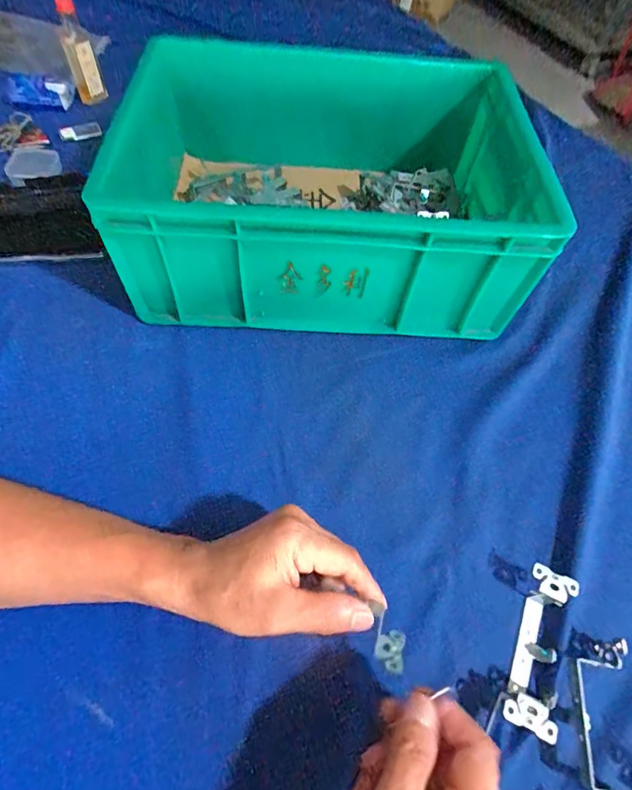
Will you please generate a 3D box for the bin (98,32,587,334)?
[{"bbox_3d":[0.011,-0.223,0.488,0.400,0.159,0.302,-2,58,-3],"label":"bin"}]

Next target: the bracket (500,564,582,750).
[{"bbox_3d":[0.157,0.179,0.314,0.032,0.026,0.103,23,60,13],"label":"bracket"}]

